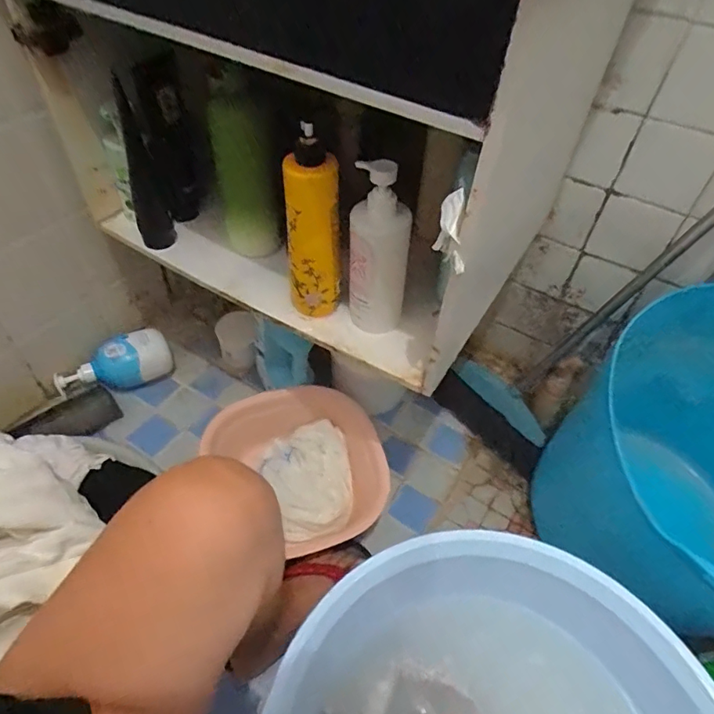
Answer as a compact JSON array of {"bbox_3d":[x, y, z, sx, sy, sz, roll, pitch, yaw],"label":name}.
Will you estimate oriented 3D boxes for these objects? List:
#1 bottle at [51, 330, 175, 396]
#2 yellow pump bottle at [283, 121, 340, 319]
[{"bbox_3d":[-0.437,0.015,0.889,0.194,0.079,0.073,-17,51,-18],"label":"bottle"},{"bbox_3d":[-0.050,-0.139,0.561,0.057,0.211,0.049,-6,49,-9],"label":"yellow pump bottle"}]

